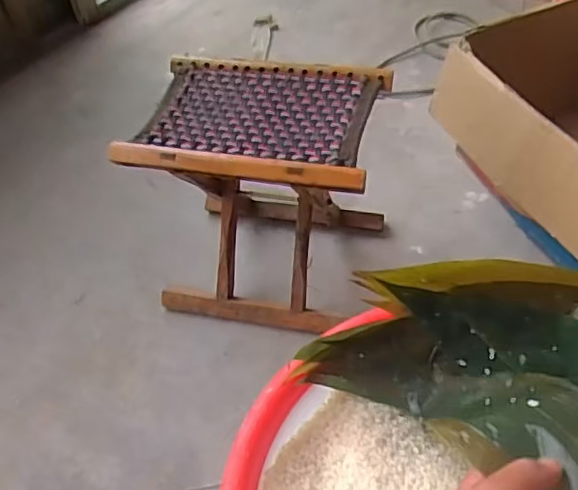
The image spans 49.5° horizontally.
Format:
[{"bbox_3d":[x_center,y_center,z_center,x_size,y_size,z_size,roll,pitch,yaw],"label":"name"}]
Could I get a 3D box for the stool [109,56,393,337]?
[{"bbox_3d":[-0.030,-0.078,0.969,0.314,0.335,0.269,7,49,13],"label":"stool"}]

